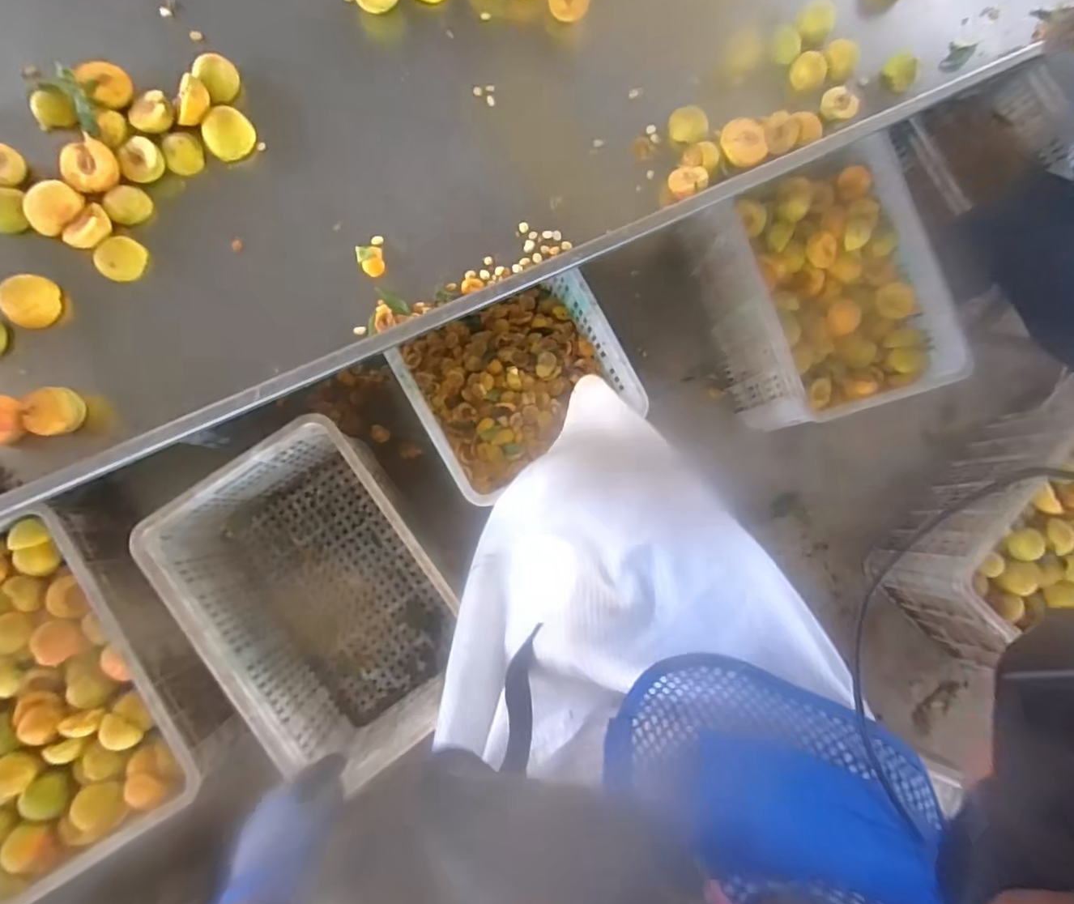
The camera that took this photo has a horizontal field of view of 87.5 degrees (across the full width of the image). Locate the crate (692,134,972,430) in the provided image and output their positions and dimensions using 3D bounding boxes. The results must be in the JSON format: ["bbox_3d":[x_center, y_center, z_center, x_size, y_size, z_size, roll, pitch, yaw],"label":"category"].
[{"bbox_3d":[0.565,-0.323,1.150,0.377,0.206,0.498,-18,87,-8],"label":"crate"}]

